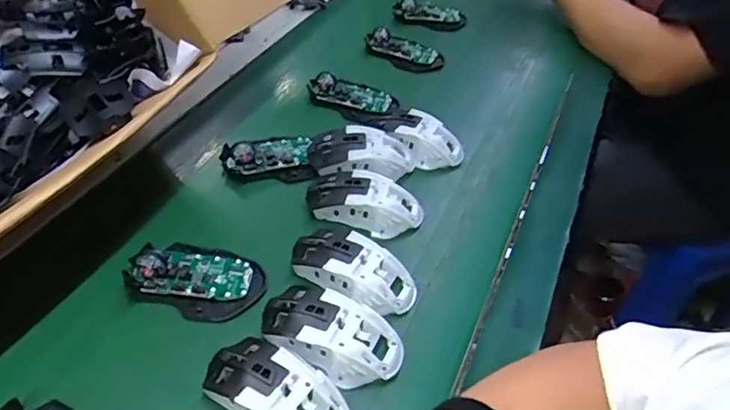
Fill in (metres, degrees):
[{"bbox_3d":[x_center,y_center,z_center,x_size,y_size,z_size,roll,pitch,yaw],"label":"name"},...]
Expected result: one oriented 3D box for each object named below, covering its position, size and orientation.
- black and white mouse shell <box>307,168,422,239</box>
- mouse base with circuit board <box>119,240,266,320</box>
[{"bbox_3d":[-0.001,-0.007,0.563,0.112,0.030,0.052,12,43,6],"label":"black and white mouse shell"},{"bbox_3d":[-0.144,0.061,0.494,0.109,0.034,0.069,14,43,8],"label":"mouse base with circuit board"}]

